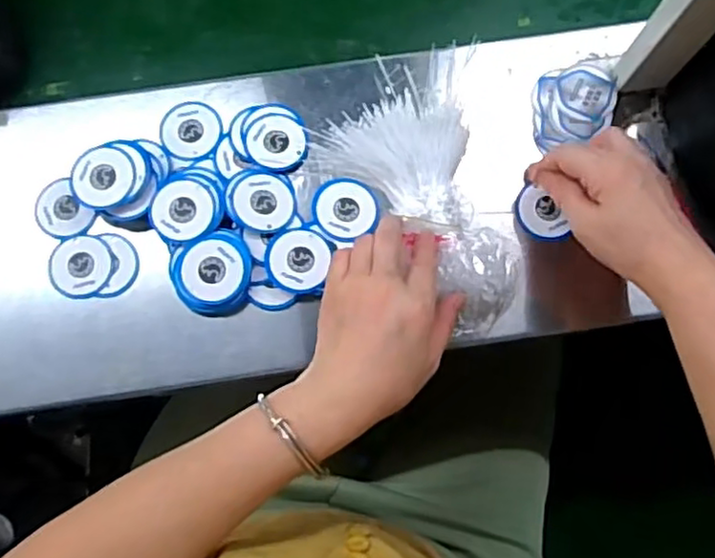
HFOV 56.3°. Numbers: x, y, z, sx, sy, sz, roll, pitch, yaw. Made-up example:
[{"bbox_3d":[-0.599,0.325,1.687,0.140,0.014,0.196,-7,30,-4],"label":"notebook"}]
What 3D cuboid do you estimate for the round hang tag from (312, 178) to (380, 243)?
[{"bbox_3d":[-0.009,-0.053,0.505,0.049,0.004,0.048,-1,79,3],"label":"round hang tag"}]

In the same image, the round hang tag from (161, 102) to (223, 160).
[{"bbox_3d":[-0.130,-0.116,0.521,0.051,0.004,0.046,39,84,9],"label":"round hang tag"}]

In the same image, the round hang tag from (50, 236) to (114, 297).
[{"bbox_3d":[-0.208,-0.010,0.499,0.046,0.004,0.046,-1,79,3],"label":"round hang tag"}]

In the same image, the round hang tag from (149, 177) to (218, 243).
[{"bbox_3d":[-0.128,-0.052,0.492,0.048,0.006,0.048,0,78,1],"label":"round hang tag"}]

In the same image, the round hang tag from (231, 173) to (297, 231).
[{"bbox_3d":[-0.070,-0.058,0.499,0.046,0.009,0.046,-1,79,3],"label":"round hang tag"}]

